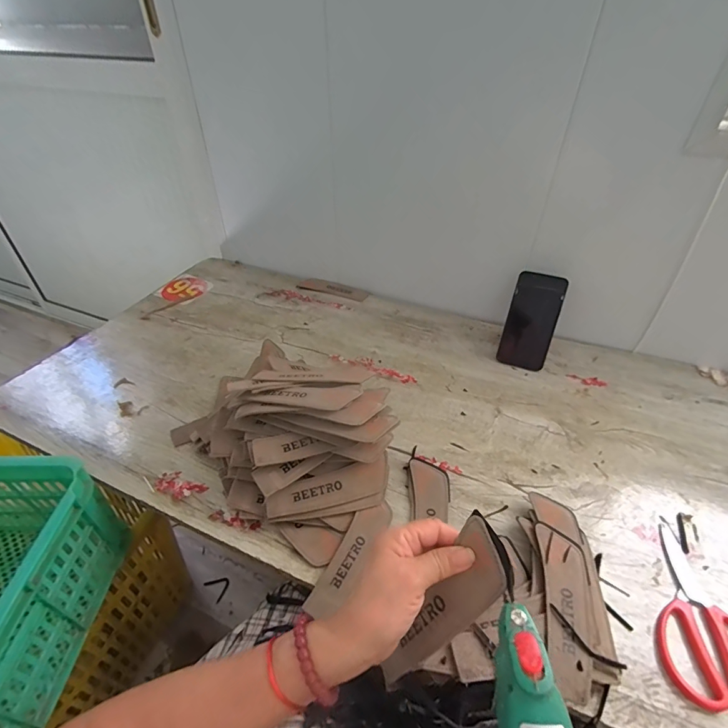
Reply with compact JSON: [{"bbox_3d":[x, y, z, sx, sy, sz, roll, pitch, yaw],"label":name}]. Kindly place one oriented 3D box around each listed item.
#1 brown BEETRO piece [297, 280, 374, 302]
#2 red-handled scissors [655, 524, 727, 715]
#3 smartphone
[{"bbox_3d":[-0.068,-0.175,0.940,0.164,0.006,0.061,14,43,16],"label":"brown BEETRO piece"},{"bbox_3d":[0.364,0.264,0.434,0.096,0.012,0.182,12,42,13],"label":"red-handled scissors"},{"bbox_3d":[0.300,-0.075,0.722,0.082,0.166,0.009,16,15,18],"label":"smartphone"}]

